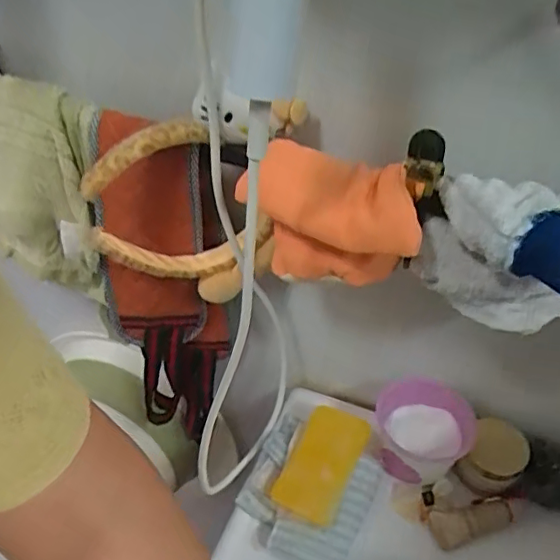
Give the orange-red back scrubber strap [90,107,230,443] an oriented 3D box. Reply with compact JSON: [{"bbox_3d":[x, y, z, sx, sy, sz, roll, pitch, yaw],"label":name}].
[{"bbox_3d":[-0.110,0.030,0.560,0.111,0.376,0.066,0,40,-3],"label":"orange-red back scrubber strap"}]

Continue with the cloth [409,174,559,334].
[{"bbox_3d":[0.143,-0.007,0.362,0.118,0.102,0.056,23,44,23],"label":"cloth"}]

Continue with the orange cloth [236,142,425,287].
[{"bbox_3d":[0.038,-0.037,0.411,0.129,0.091,0.044,24,45,24],"label":"orange cloth"}]

